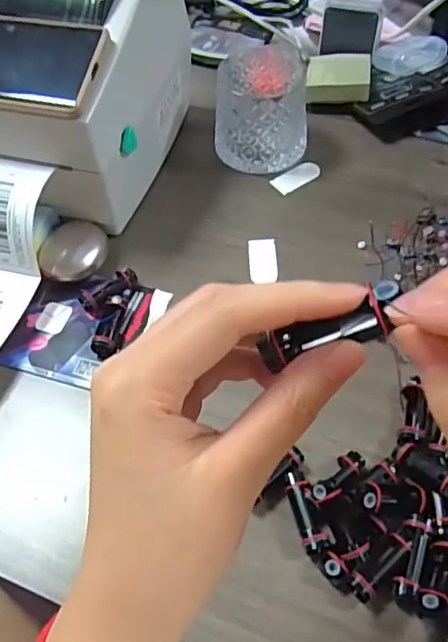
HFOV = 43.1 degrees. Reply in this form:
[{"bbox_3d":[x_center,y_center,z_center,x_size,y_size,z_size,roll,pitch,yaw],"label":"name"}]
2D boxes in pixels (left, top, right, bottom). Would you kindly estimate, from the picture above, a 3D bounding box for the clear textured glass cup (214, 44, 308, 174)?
[{"bbox_3d":[0.035,-0.201,0.534,0.084,0.082,0.091,-1,56,2],"label":"clear textured glass cup"}]

